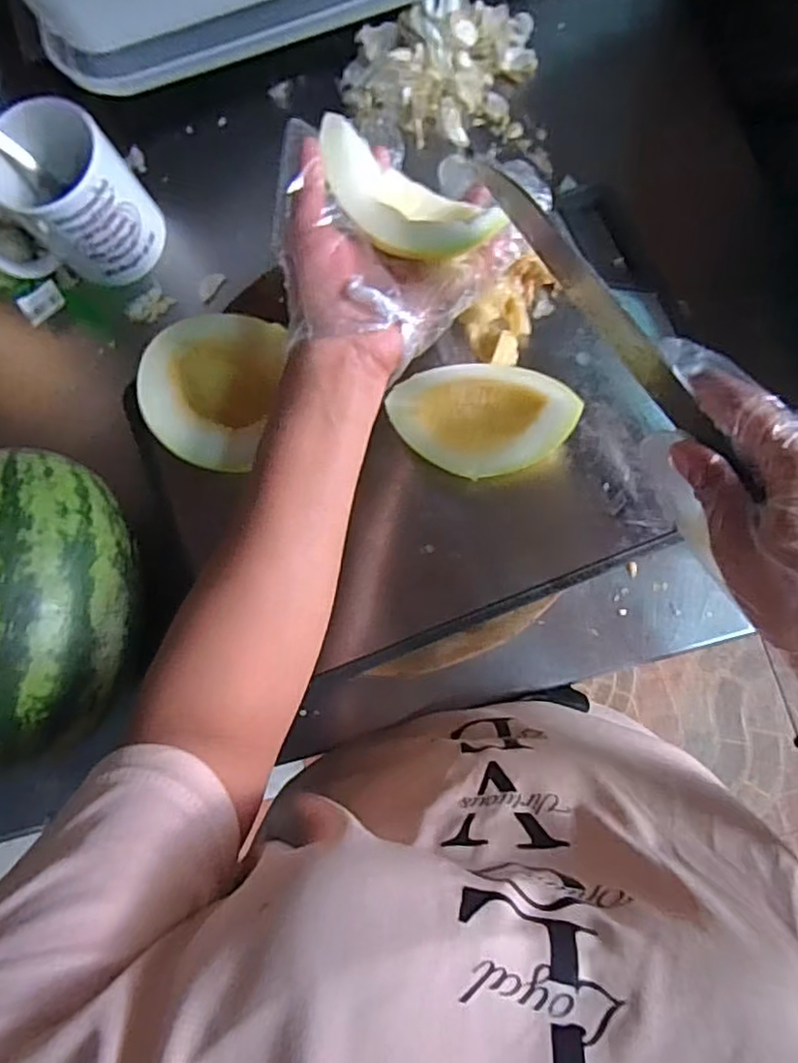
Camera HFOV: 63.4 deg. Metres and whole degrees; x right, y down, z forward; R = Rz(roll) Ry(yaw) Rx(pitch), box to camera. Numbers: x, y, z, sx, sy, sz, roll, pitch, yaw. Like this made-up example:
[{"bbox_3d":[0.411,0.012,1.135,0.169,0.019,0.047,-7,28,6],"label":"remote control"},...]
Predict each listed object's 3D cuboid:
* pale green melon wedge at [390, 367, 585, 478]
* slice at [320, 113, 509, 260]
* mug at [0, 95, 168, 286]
[{"bbox_3d":[0.049,-0.063,0.388,0.103,0.044,0.059,10,85,6],"label":"pale green melon wedge"},{"bbox_3d":[0.001,-0.174,0.347,0.103,0.030,0.049,26,87,7],"label":"slice"},{"bbox_3d":[-0.229,-0.223,0.455,0.081,0.092,0.103,24,86,7],"label":"mug"}]

